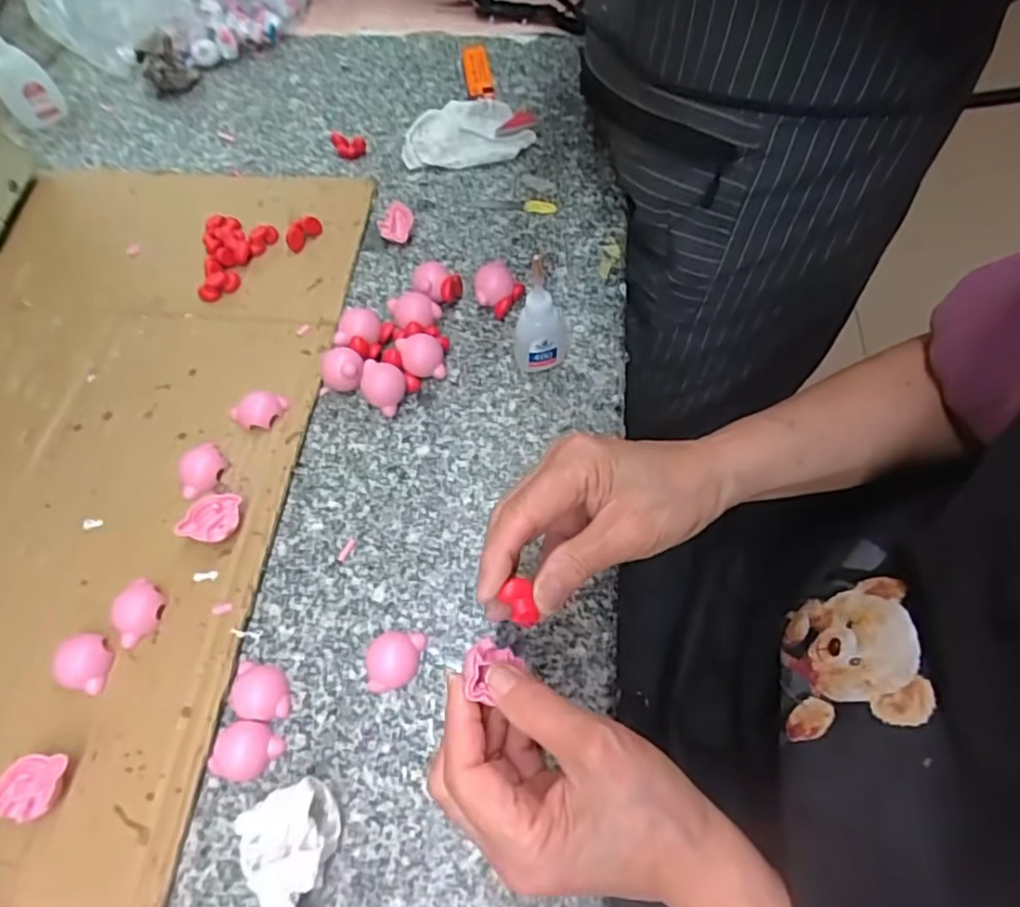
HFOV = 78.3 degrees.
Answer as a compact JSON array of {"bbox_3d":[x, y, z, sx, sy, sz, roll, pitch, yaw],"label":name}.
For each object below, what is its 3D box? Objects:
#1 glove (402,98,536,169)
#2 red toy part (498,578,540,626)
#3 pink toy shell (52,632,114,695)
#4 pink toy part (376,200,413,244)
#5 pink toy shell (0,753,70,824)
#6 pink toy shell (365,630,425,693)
[{"bbox_3d":[-0.037,-0.271,0.534,0.105,0.023,0.061,-26,64,-12],"label":"glove"},{"bbox_3d":[0.004,0.065,0.273,0.014,0.010,0.019,-12,62,-6],"label":"red toy part"},{"bbox_3d":[-0.228,0.111,0.336,0.027,0.011,0.028,12,63,7],"label":"pink toy shell"},{"bbox_3d":[-0.090,-0.181,0.493,0.027,0.018,0.041,-9,62,-4],"label":"pink toy part"},{"bbox_3d":[-0.234,0.163,0.308,0.032,0.015,0.028,1,62,1],"label":"pink toy shell"},{"bbox_3d":[-0.063,0.113,0.343,0.030,0.008,0.031,1,62,2],"label":"pink toy shell"}]

